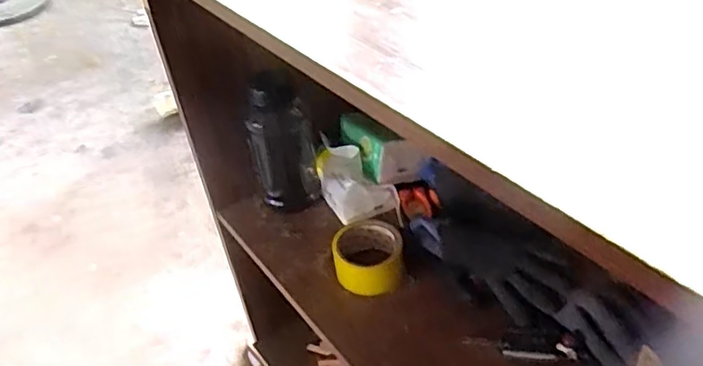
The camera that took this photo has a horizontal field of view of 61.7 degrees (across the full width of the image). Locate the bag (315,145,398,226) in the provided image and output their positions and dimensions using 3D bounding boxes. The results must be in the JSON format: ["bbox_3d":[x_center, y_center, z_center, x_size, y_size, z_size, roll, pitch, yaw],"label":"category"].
[{"bbox_3d":[0.000,-0.008,0.919,0.095,0.063,0.121,-20,41,-15],"label":"bag"}]

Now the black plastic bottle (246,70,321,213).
[{"bbox_3d":[-0.104,-0.060,0.874,0.095,0.246,0.068,-10,40,-3],"label":"black plastic bottle"}]

